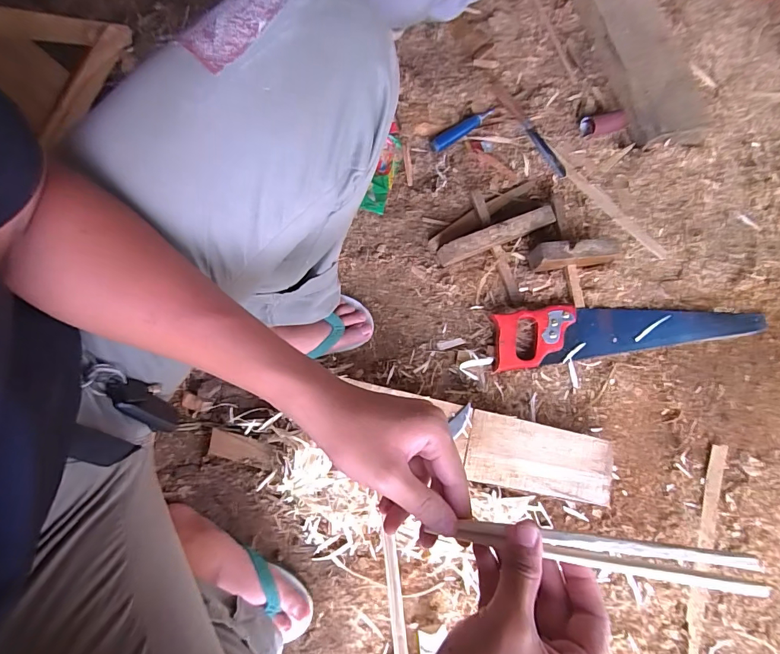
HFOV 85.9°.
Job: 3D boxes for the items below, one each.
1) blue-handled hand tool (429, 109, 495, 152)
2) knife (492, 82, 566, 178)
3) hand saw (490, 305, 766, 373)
[{"bbox_3d":[0.133,-0.361,0.758,0.141,0.016,0.025,-35,79,-9],"label":"blue-handled hand tool"},{"bbox_3d":[0.253,-0.363,0.766,0.026,0.007,0.223,-29,78,-8],"label":"knife"},{"bbox_3d":[0.377,0.001,0.662,0.432,0.026,0.085,-6,76,-2],"label":"hand saw"}]

